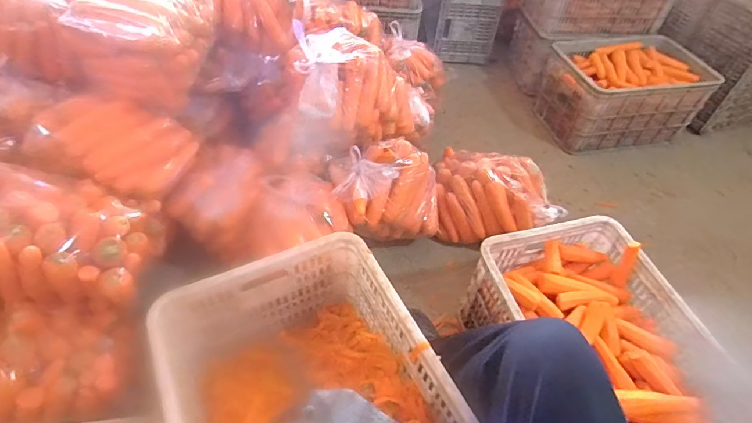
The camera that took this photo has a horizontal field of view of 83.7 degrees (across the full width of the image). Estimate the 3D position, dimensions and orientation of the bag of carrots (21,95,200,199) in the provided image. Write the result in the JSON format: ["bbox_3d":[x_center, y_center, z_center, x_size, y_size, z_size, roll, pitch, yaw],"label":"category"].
[{"bbox_3d":[-0.571,-0.151,0.914,0.309,0.119,0.194,15,49,9],"label":"bag of carrots"}]

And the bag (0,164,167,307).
[{"bbox_3d":[-0.613,0.040,0.805,0.298,0.184,0.221,-1,49,-6],"label":"bag"}]

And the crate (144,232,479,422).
[{"bbox_3d":[-0.104,0.380,0.737,0.418,0.258,0.584,-19,53,-20],"label":"crate"}]

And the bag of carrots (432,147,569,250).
[{"bbox_3d":[0.343,-0.050,1.244,0.332,0.203,0.263,5,49,0],"label":"bag of carrots"}]

